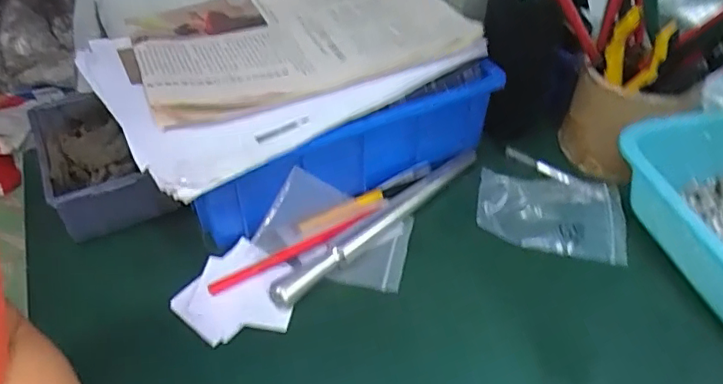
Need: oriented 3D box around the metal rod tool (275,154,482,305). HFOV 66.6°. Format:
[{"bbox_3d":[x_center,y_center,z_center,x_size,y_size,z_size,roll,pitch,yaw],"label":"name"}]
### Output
[{"bbox_3d":[0.020,0.020,0.452,0.015,0.011,0.228,34,53,32],"label":"metal rod tool"}]

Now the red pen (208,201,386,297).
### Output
[{"bbox_3d":[-0.046,0.042,0.439,0.159,0.008,0.016,-24,47,-22],"label":"red pen"}]

